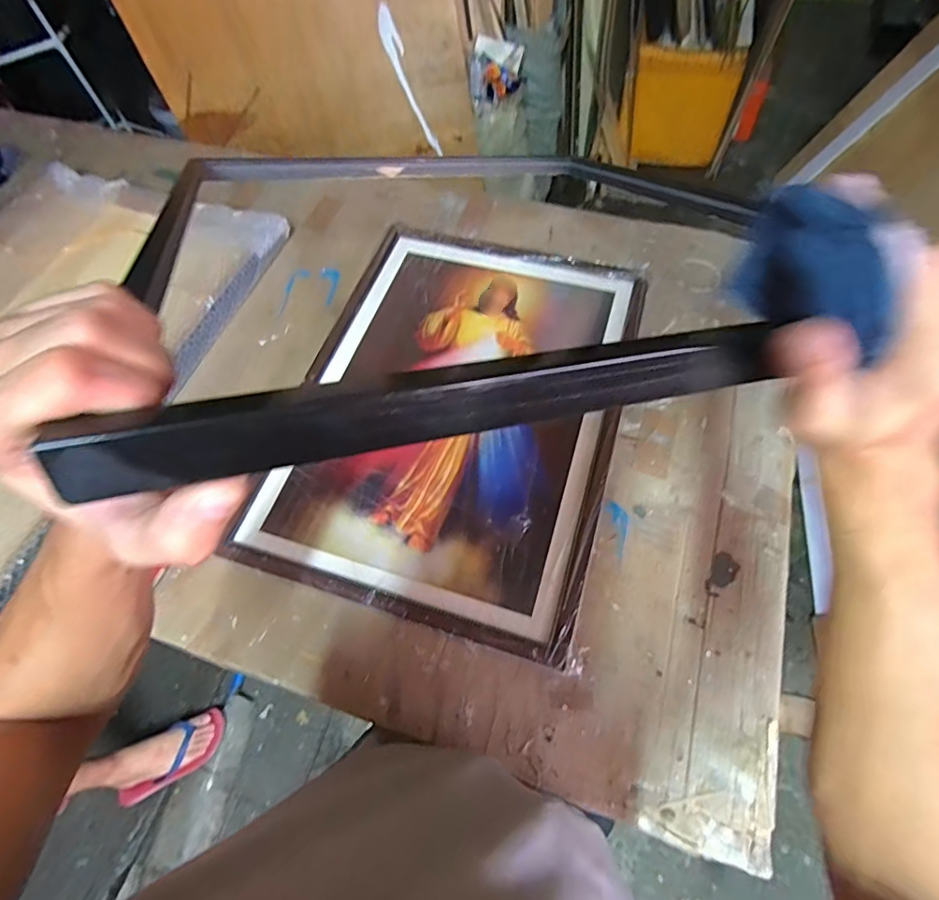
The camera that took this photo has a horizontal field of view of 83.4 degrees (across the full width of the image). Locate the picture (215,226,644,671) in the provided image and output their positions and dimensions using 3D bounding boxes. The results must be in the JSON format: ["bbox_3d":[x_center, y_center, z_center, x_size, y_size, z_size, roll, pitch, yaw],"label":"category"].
[{"bbox_3d":[-0.017,-0.080,0.781,0.458,0.030,0.640,15,64,11],"label":"picture"}]

